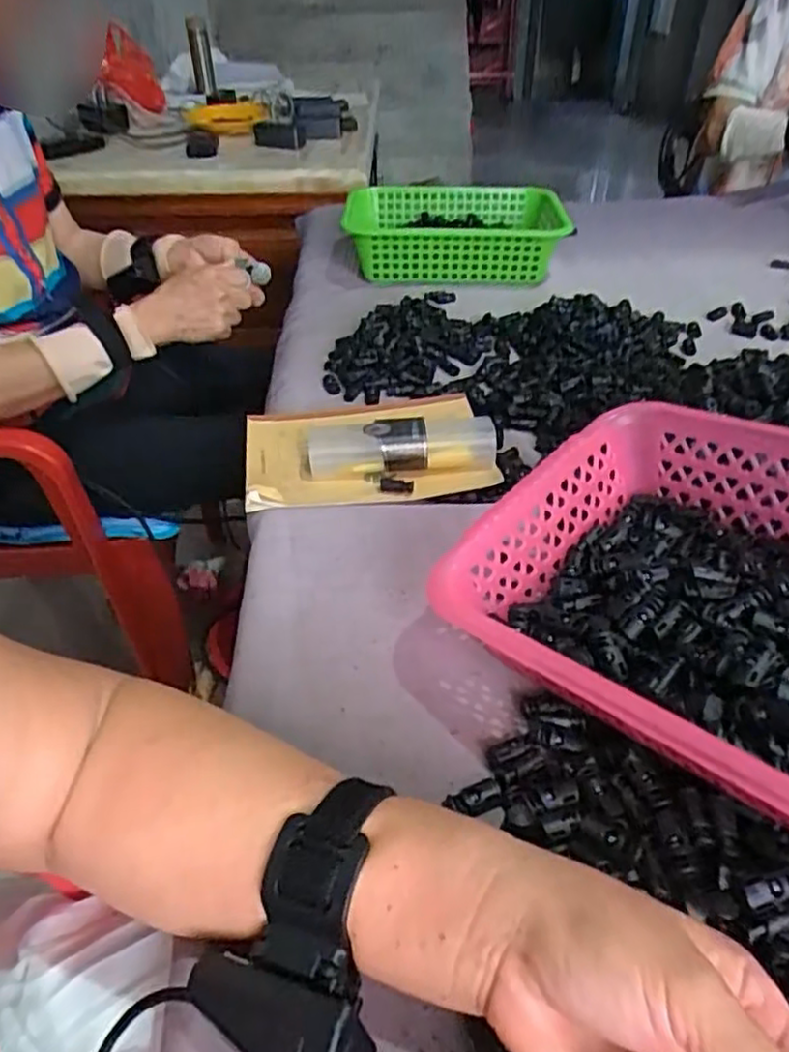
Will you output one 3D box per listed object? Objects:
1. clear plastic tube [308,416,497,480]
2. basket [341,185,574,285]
[{"bbox_3d":[0.006,-0.068,0.581,0.154,0.040,0.035,-3,40,-1],"label":"clear plastic tube"},{"bbox_3d":[0.084,-0.416,0.972,0.294,0.069,0.205,-1,40,1],"label":"basket"}]

